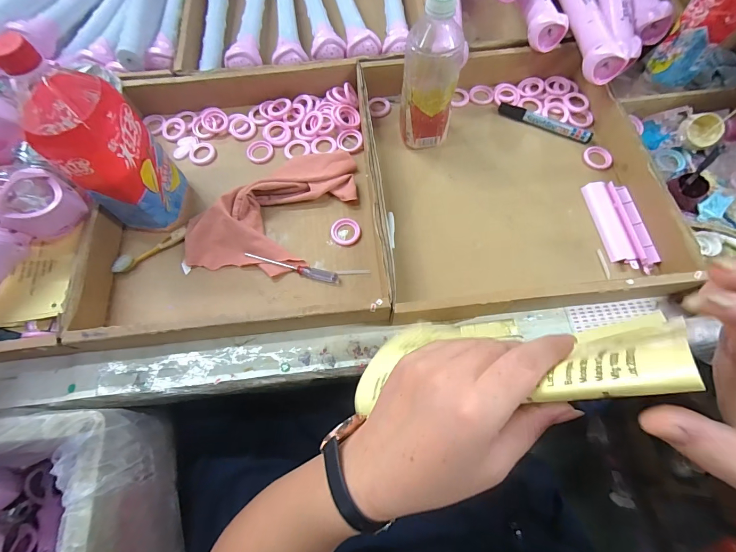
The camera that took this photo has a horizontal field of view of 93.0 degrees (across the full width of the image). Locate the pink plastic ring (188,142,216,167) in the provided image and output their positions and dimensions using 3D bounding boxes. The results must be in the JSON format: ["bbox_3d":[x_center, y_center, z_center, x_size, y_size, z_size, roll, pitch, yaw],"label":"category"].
[{"bbox_3d":[-0.241,-0.178,0.509,0.036,0.006,0.039,-15,70,-4],"label":"pink plastic ring"}]

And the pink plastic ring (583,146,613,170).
[{"bbox_3d":[0.323,-0.167,0.491,0.035,0.006,0.039,-4,69,0],"label":"pink plastic ring"}]

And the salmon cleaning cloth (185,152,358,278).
[{"bbox_3d":[-0.113,-0.080,0.451,0.251,0.031,0.135,-37,73,-12],"label":"salmon cleaning cloth"}]

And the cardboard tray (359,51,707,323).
[{"bbox_3d":[0.178,-0.141,0.457,0.339,0.073,0.376,-7,72,-1],"label":"cardboard tray"}]

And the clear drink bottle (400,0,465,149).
[{"bbox_3d":[0.076,-0.235,0.426,0.065,0.182,0.053,3,69,2],"label":"clear drink bottle"}]

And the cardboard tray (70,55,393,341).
[{"bbox_3d":[-0.162,-0.115,0.446,0.351,0.060,0.377,-6,72,-1],"label":"cardboard tray"}]

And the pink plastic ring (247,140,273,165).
[{"bbox_3d":[-0.157,-0.180,0.509,0.037,0.005,0.039,0,69,1],"label":"pink plastic ring"}]

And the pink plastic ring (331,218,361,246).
[{"bbox_3d":[-0.029,-0.058,0.452,0.038,0.004,0.038,0,69,1],"label":"pink plastic ring"}]

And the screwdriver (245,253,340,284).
[{"bbox_3d":[-0.094,-0.009,0.435,0.121,0.012,0.013,13,70,6],"label":"screwdriver"}]

